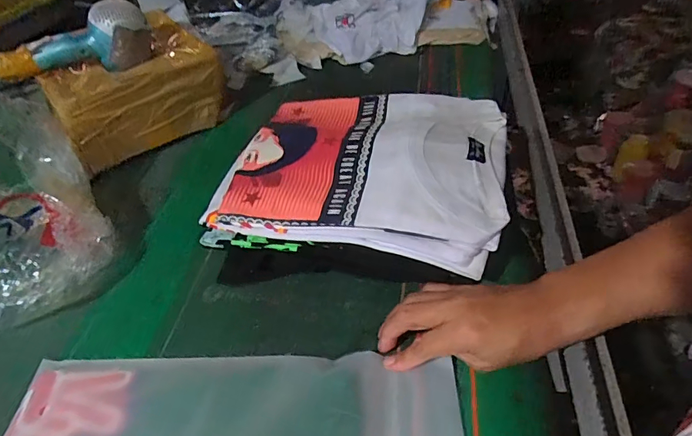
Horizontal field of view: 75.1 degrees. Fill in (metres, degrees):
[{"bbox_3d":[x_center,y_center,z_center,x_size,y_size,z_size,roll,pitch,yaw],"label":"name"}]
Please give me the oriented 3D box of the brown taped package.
[{"bbox_3d":[-0.313,-0.184,0.658,0.185,0.117,0.235,30,56,30],"label":"brown taped package"}]

